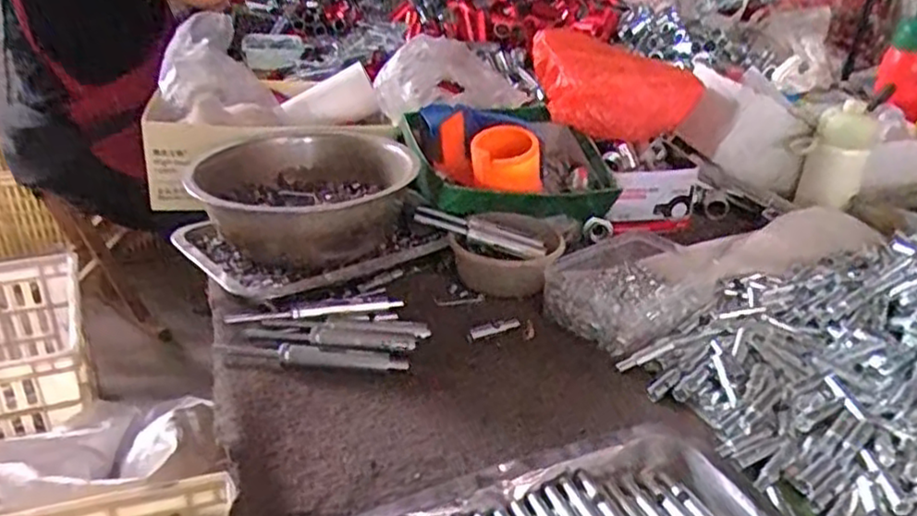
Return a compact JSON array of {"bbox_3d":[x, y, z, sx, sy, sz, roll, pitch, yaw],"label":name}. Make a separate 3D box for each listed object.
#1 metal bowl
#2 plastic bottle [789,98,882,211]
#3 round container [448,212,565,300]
[{"bbox_3d":[-0.156,-0.048,0.720,0.214,0.109,0.218,-1,28,1],"label":"metal bowl"},{"bbox_3d":[0.458,-0.120,0.851,0.063,0.126,0.066,-13,30,-24],"label":"plastic bottle"},{"bbox_3d":[0.048,-0.004,0.715,0.112,0.054,0.112,-1,28,1],"label":"round container"}]

